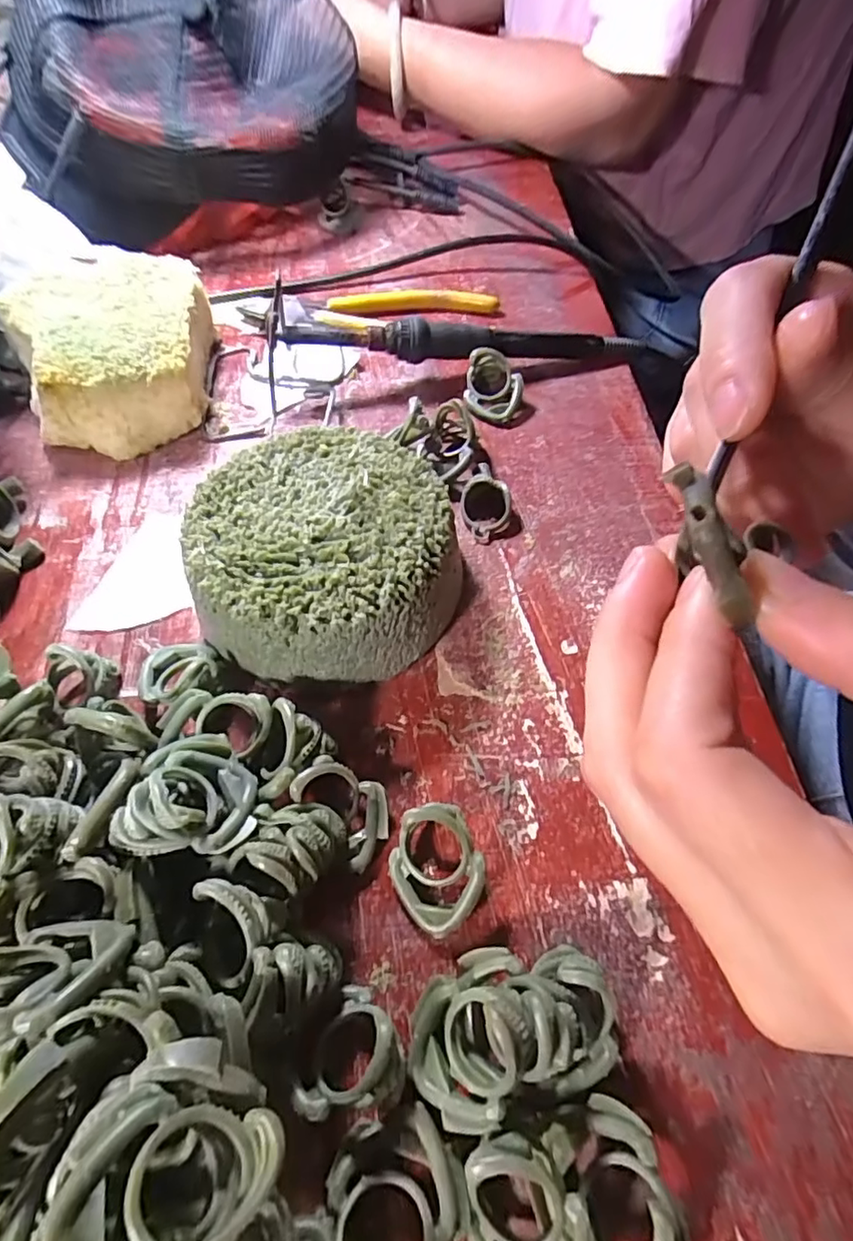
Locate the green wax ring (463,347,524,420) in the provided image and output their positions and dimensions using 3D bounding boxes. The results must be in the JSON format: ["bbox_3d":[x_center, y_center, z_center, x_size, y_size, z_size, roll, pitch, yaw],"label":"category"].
[{"bbox_3d":[0.036,-0.125,0.305,0.030,0.025,0.030,6,58,4],"label":"green wax ring"}]

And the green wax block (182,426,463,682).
[{"bbox_3d":[-0.038,-0.026,0.231,0.102,0.045,0.104,-2,58,-2],"label":"green wax block"}]

